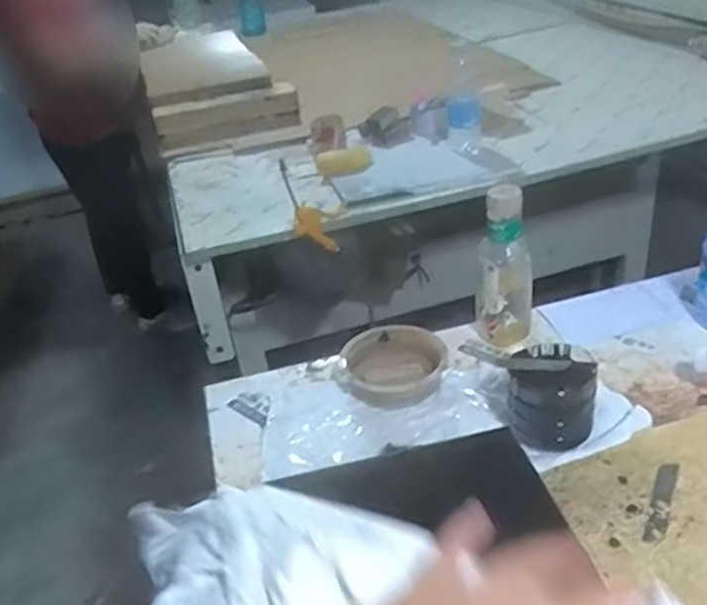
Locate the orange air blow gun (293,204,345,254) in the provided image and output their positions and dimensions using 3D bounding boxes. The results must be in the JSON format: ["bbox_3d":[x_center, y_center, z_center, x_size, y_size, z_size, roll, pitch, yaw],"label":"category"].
[{"bbox_3d":[-0.060,-0.128,1.196,0.093,0.082,0.025,-2,15,-34],"label":"orange air blow gun"}]

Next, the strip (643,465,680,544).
[{"bbox_3d":[0.283,0.181,0.633,0.017,0.004,0.098,13,38,27],"label":"strip"}]

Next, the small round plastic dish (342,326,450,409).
[{"bbox_3d":[0.047,0.075,0.830,0.132,0.031,0.118,-7,33,-2],"label":"small round plastic dish"}]

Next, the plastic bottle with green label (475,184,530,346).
[{"bbox_3d":[0.189,-0.046,0.855,0.066,0.191,0.063,7,35,19],"label":"plastic bottle with green label"}]

